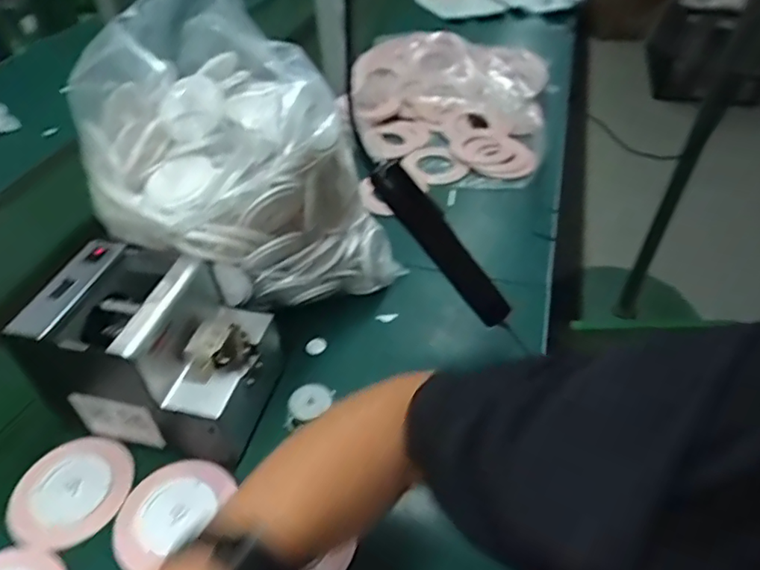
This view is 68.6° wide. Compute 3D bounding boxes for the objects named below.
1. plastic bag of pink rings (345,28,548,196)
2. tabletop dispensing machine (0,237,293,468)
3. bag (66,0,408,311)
[{"bbox_3d":[0.118,-0.318,0.965,0.311,0.125,0.390,6,43,10],"label":"plastic bag of pink rings"},{"bbox_3d":[-0.202,0.060,0.518,0.183,0.138,0.131,6,44,8],"label":"tabletop dispensing machine"},{"bbox_3d":[-0.127,-0.111,0.540,0.253,0.320,0.155,-4,43,-1],"label":"bag"}]

